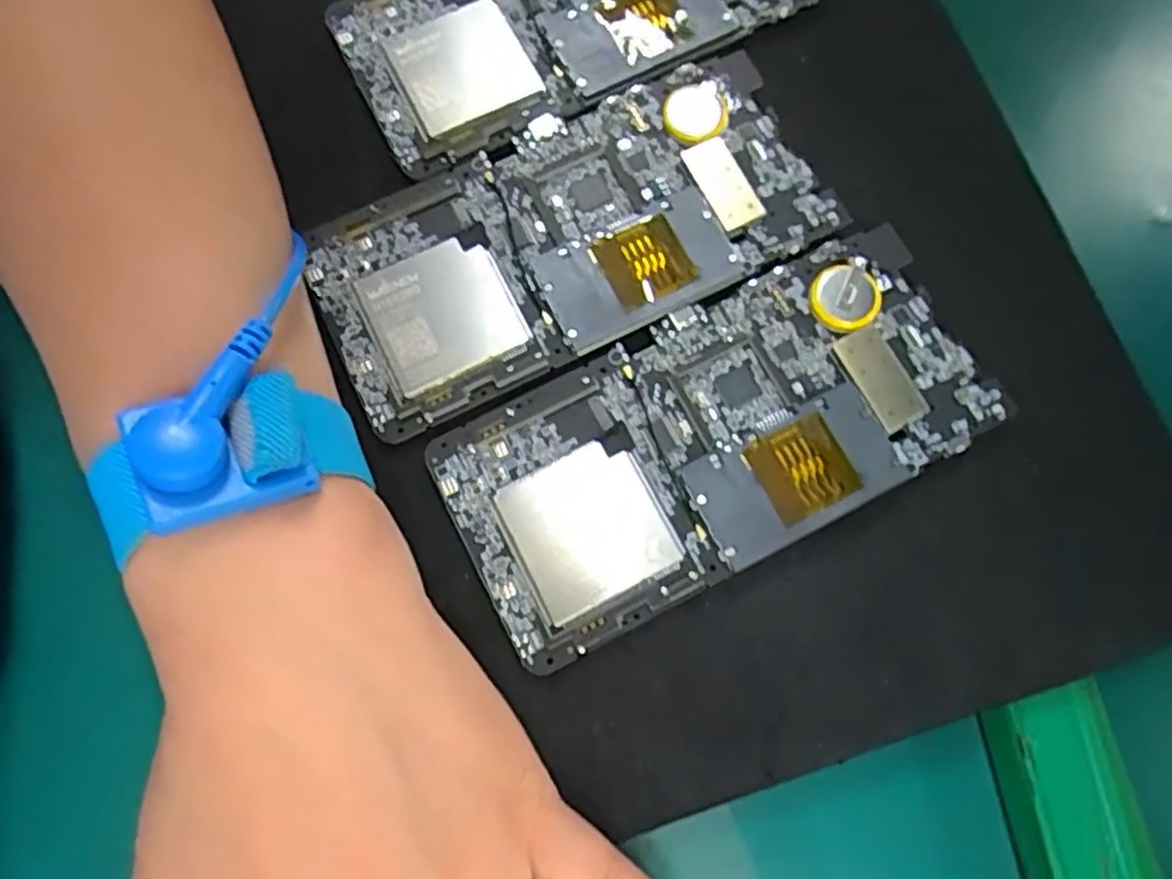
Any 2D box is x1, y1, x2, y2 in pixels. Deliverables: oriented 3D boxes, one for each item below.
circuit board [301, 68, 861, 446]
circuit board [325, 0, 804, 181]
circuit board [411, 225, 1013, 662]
[{"bbox_3d":[-0.005,-0.061,0.224,0.149,0.007,0.067,-24,79,-13],"label":"circuit board"},{"bbox_3d":[-0.005,-0.141,0.241,0.145,0.007,0.069,-27,81,-2],"label":"circuit board"},{"bbox_3d":[0.036,-0.001,0.212,0.149,0.009,0.071,-26,79,-13],"label":"circuit board"}]

